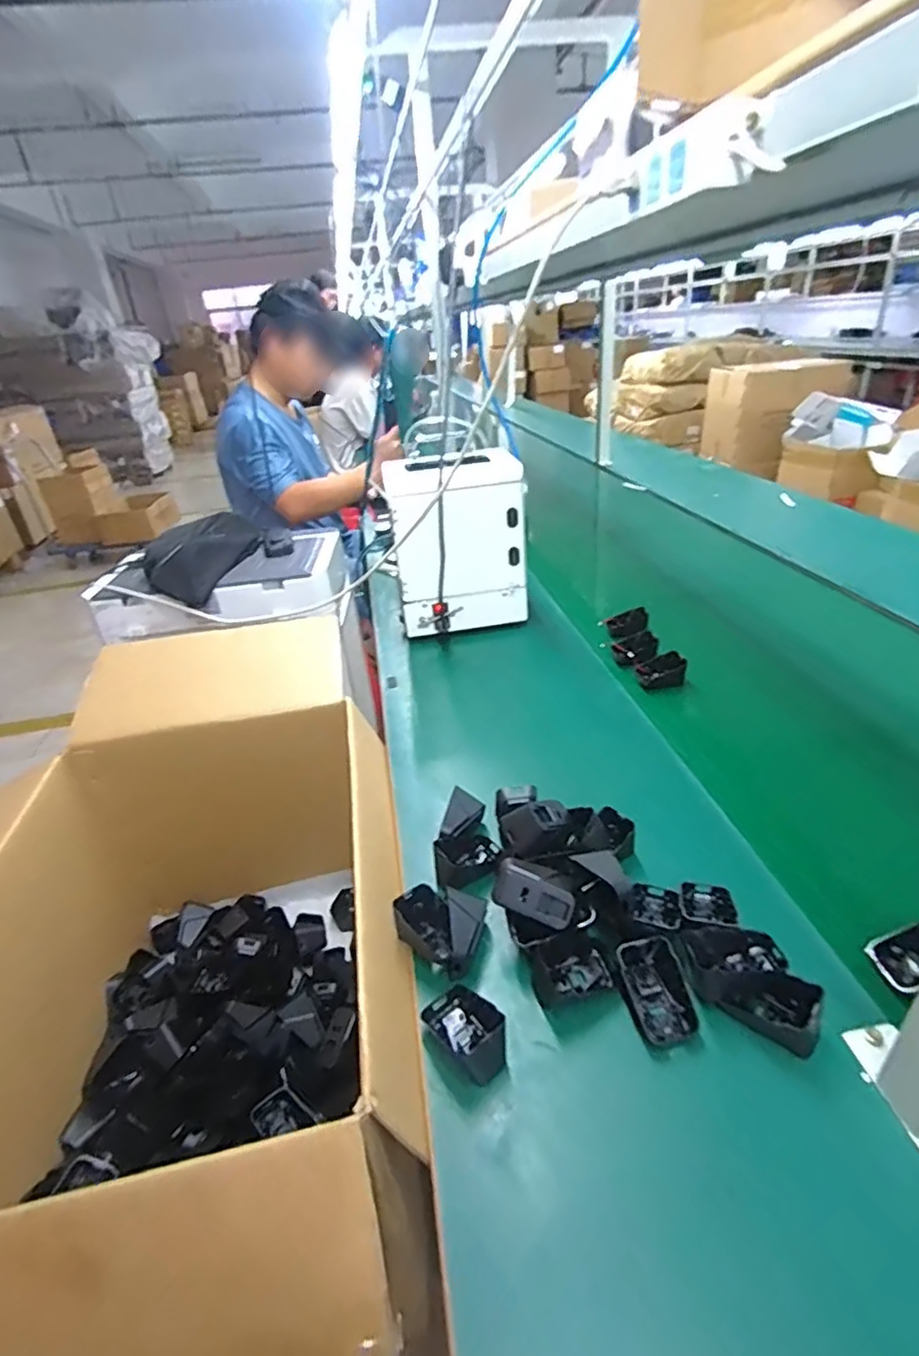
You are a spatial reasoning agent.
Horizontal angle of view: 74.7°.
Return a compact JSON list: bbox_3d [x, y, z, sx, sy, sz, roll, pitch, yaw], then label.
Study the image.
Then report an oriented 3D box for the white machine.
[{"bbox_3d":[-0.004,-0.248,1.109,0.232,0.285,0.154,-9,31,-5],"label":"white machine"}]

